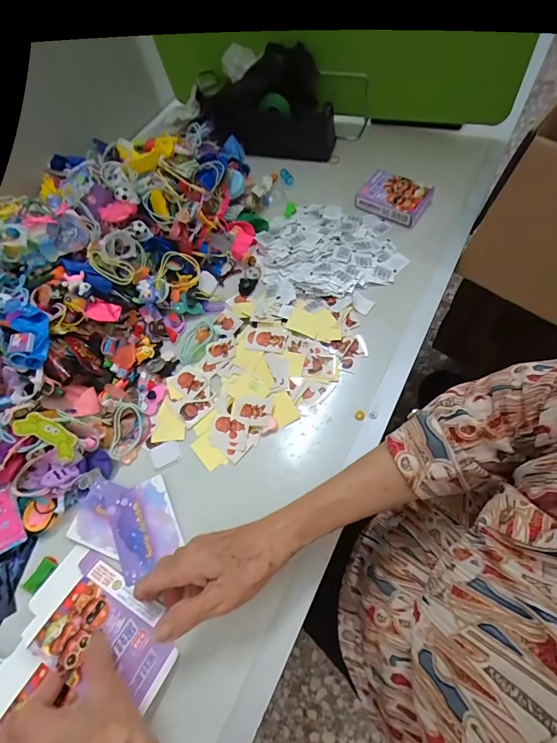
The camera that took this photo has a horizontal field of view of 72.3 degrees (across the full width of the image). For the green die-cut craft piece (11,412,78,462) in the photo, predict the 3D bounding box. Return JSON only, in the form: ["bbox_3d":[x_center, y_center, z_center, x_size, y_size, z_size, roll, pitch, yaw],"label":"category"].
[{"bbox_3d":[-0.243,0.067,0.402,0.064,0.009,0.029,34,71,-11],"label":"green die-cut craft piece"}]

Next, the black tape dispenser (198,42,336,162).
[{"bbox_3d":[-0.017,-0.432,0.622,0.231,0.120,0.104,15,64,14],"label":"black tape dispenser"}]

